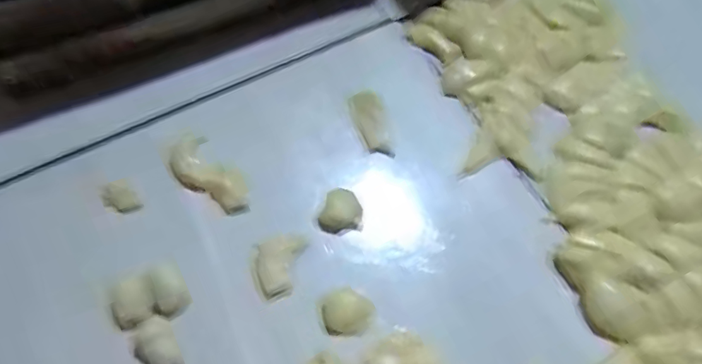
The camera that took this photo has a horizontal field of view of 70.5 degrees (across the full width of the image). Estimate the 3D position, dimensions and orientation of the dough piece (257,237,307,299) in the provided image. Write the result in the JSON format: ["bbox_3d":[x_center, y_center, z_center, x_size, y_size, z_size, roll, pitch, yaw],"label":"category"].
[{"bbox_3d":[-0.061,0.074,0.433,0.039,0.015,0.054,-2,65,-4],"label":"dough piece"}]

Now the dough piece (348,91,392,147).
[{"bbox_3d":[0.020,-0.063,0.498,0.029,0.017,0.064,-16,67,-10],"label":"dough piece"}]

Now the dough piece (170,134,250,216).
[{"bbox_3d":[-0.134,-0.006,0.462,0.097,0.017,0.038,40,69,14],"label":"dough piece"}]

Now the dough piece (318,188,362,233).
[{"bbox_3d":[-0.007,0.026,0.452,0.038,0.028,0.035,1,65,-3],"label":"dough piece"}]

